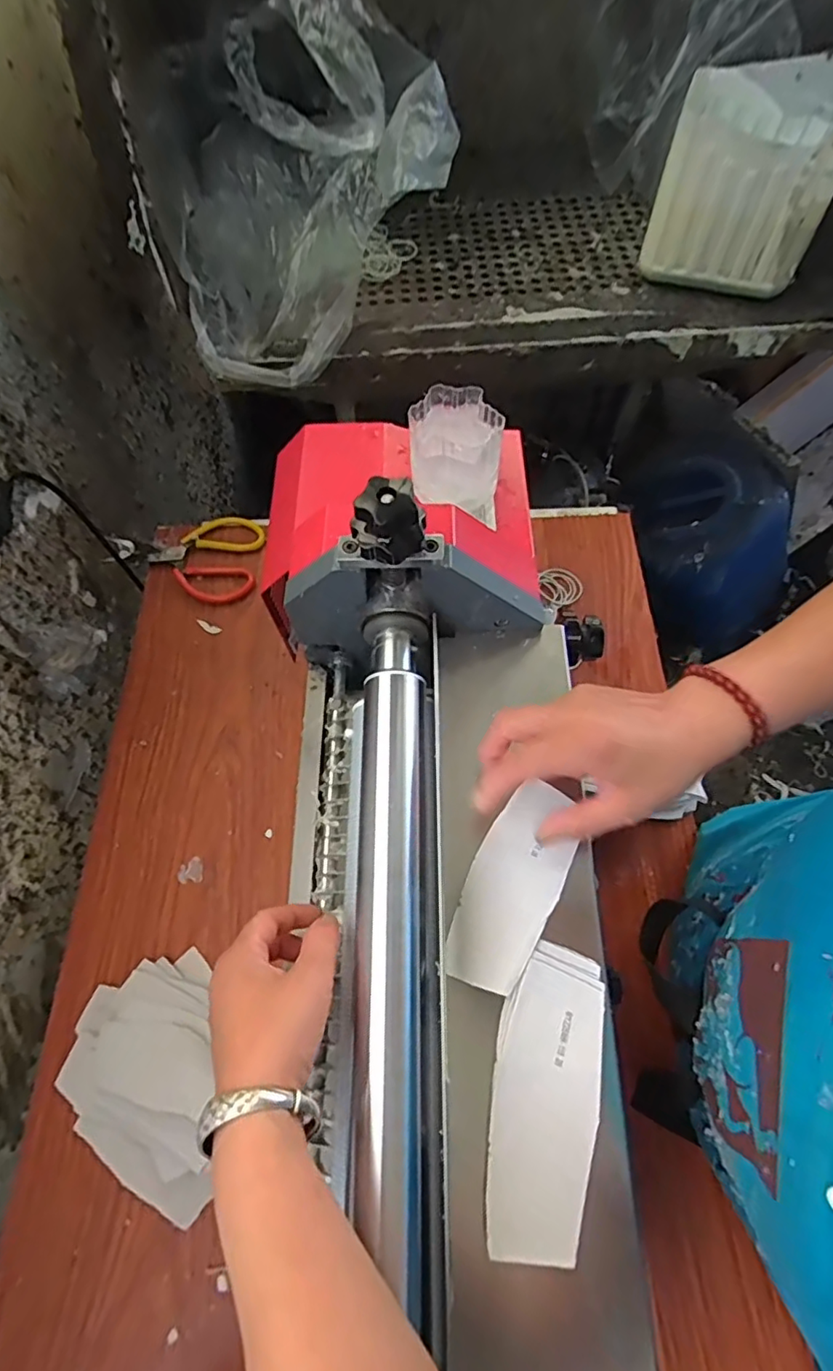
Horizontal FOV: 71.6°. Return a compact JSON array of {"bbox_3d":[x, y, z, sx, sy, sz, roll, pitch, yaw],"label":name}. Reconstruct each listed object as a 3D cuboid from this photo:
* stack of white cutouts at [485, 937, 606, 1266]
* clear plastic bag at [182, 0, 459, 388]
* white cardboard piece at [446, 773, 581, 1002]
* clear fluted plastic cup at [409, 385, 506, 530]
[{"bbox_3d":[0.073,0.224,0.321,0.057,0.014,0.143,10,66,6],"label":"stack of white cutouts"},{"bbox_3d":[-0.143,-0.570,0.670,0.308,0.260,0.286,-21,66,-8],"label":"clear plastic bag"},{"bbox_3d":[0.063,0.127,0.372,0.055,0.012,0.127,21,70,11],"label":"white cardboard piece"},{"bbox_3d":[0.037,-0.194,0.480,0.085,0.075,0.075,20,67,10],"label":"clear fluted plastic cup"}]

